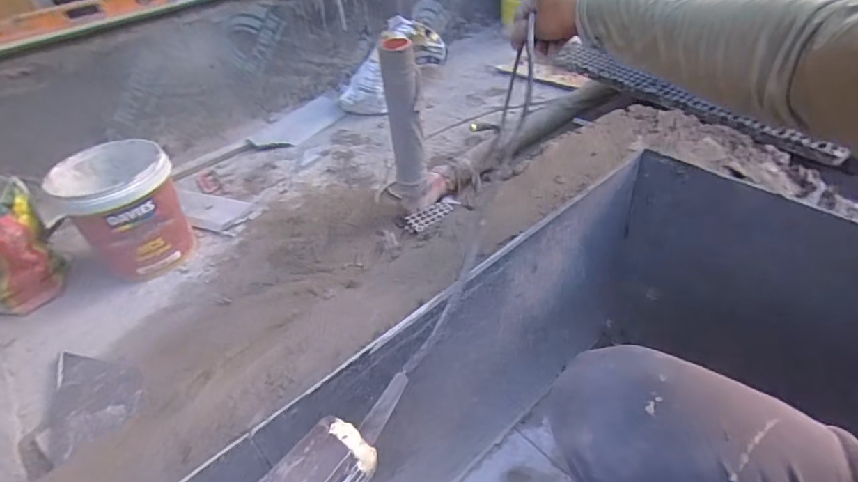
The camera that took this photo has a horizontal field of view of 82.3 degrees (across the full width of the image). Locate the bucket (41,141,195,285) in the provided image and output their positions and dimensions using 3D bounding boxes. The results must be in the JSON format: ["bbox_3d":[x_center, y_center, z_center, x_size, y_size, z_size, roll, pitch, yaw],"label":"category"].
[{"bbox_3d":[-0.888,-0.089,1.471,0.294,0.319,0.311,-4,41,3],"label":"bucket"}]

